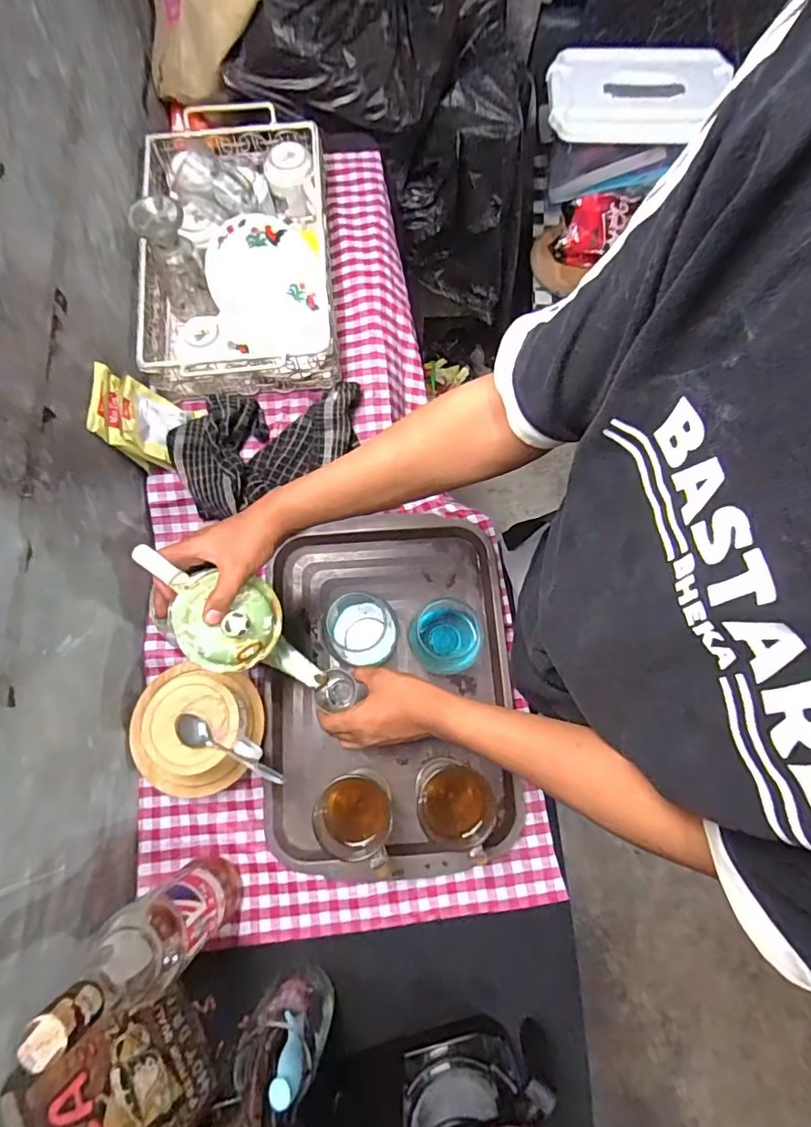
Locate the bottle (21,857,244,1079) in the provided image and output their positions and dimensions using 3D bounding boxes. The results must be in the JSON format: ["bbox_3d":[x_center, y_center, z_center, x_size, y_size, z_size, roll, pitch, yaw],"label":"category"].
[{"bbox_3d":[-0.224,0.334,0.470,0.063,0.302,0.074,-35,76,-9],"label":"bottle"}]

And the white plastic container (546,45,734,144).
[{"bbox_3d":[0.511,-1.054,1.168,0.370,0.048,0.261,6,74,2],"label":"white plastic container"}]

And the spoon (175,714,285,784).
[{"bbox_3d":[-0.187,0.196,0.557,0.126,0.030,0.028,22,75,7],"label":"spoon"}]

